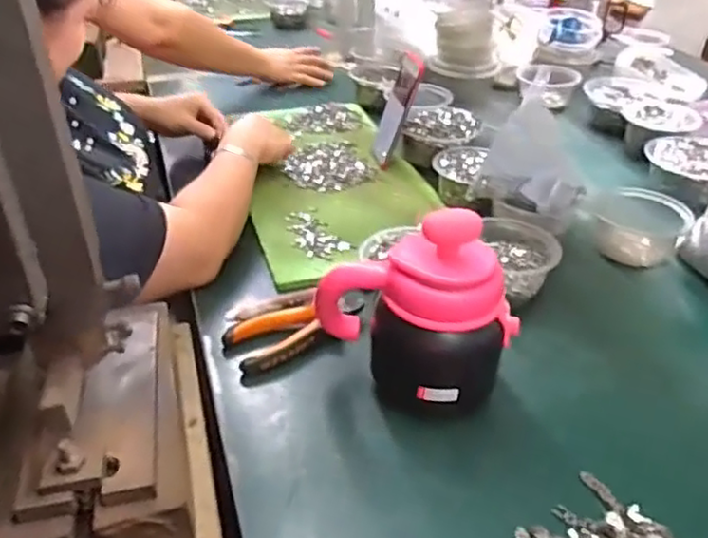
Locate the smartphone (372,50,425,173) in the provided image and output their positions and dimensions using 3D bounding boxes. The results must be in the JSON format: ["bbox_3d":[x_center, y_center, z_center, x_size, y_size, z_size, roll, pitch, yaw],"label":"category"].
[{"bbox_3d":[0.066,-0.237,0.982,0.015,0.166,0.074,7,34,-24],"label":"smartphone"}]

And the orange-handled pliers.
[{"bbox_3d":[-0.055,0.055,0.670,0.152,0.032,0.061,-18,38,-26],"label":"orange-handled pliers"}]

